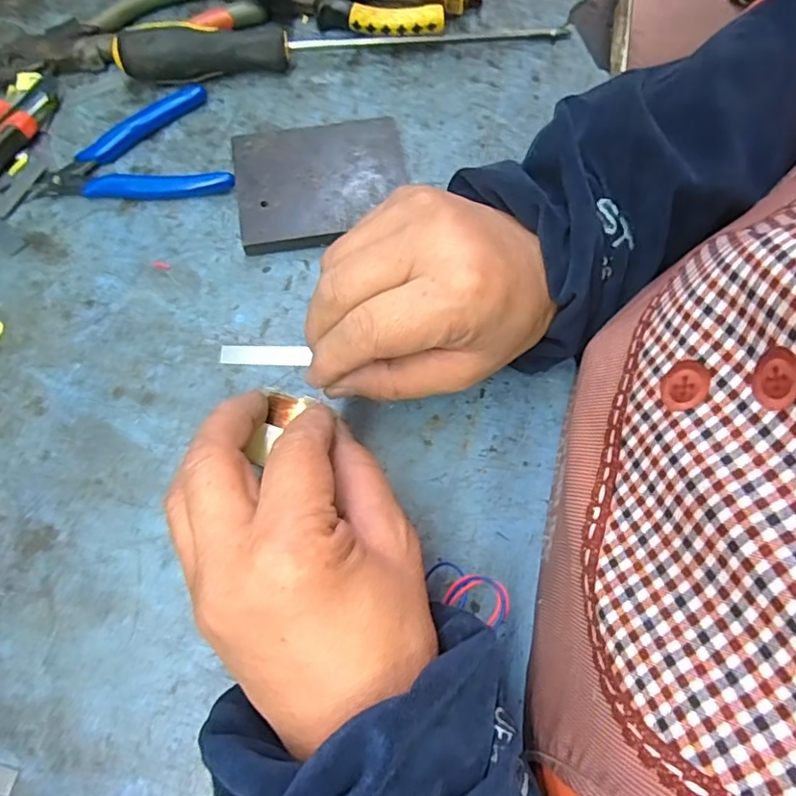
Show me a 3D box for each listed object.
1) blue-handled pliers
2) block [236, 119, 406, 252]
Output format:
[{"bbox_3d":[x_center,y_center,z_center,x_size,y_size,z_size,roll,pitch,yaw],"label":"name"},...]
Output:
[{"bbox_3d":[-0.167,-0.159,0.359,0.118,0.014,0.077,-7,73,-3],"label":"blue-handled pliers"},{"bbox_3d":[-0.048,-0.138,0.360,0.106,0.015,0.087,-11,73,-5],"label":"block"}]

